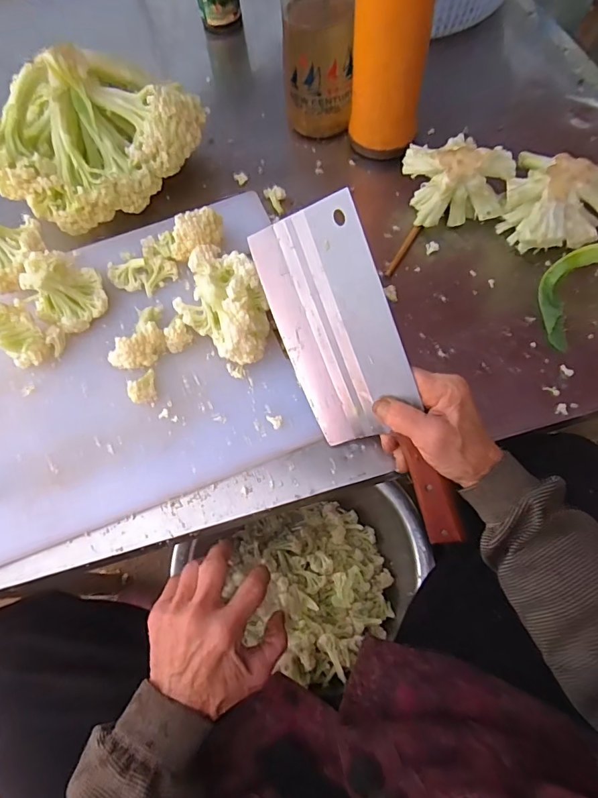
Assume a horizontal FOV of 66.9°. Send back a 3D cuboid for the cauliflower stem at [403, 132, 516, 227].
[{"bbox_3d":[0.169,-0.242,0.485,0.107,0.065,0.086,-2,65,3],"label":"cauliflower stem"}]

